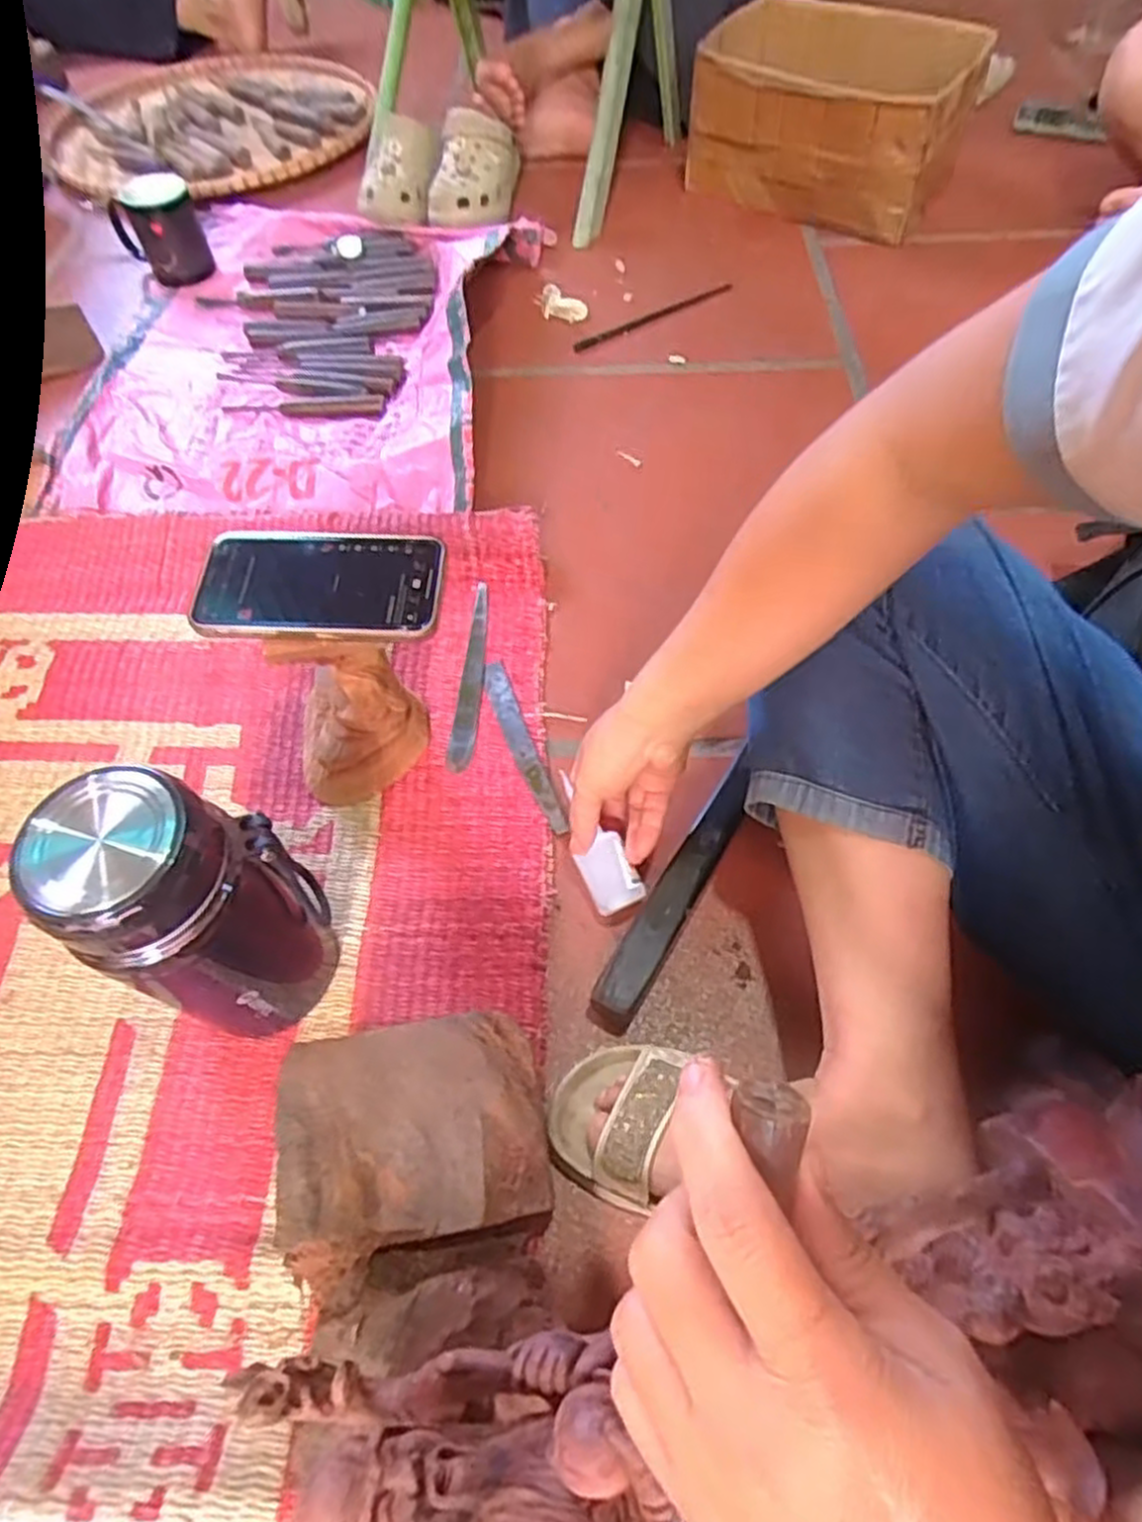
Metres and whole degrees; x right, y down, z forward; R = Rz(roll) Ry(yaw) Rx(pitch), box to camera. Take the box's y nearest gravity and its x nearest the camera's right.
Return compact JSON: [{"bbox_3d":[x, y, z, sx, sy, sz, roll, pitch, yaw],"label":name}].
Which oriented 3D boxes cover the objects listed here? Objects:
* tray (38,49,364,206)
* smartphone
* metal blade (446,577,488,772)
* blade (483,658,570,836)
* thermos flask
[{"bbox_3d":[-0.548,-0.983,1.162,0.459,0.026,0.489,-13,61,-7],"label":"tray"},{"bbox_3d":[-0.155,-0.110,0.473,0.148,0.013,0.076,-1,59,2],"label":"smartphone"},{"bbox_3d":[-0.083,-0.077,0.655,0.022,0.008,0.185,5,60,3],"label":"metal blade"},{"bbox_3d":[-0.040,-0.014,0.620,0.022,0.006,0.166,-19,62,-10],"label":"blade"},{"bbox_3d":[-0.206,0.088,0.440,0.078,0.220,0.097,23,63,13],"label":"thermos flask"}]

